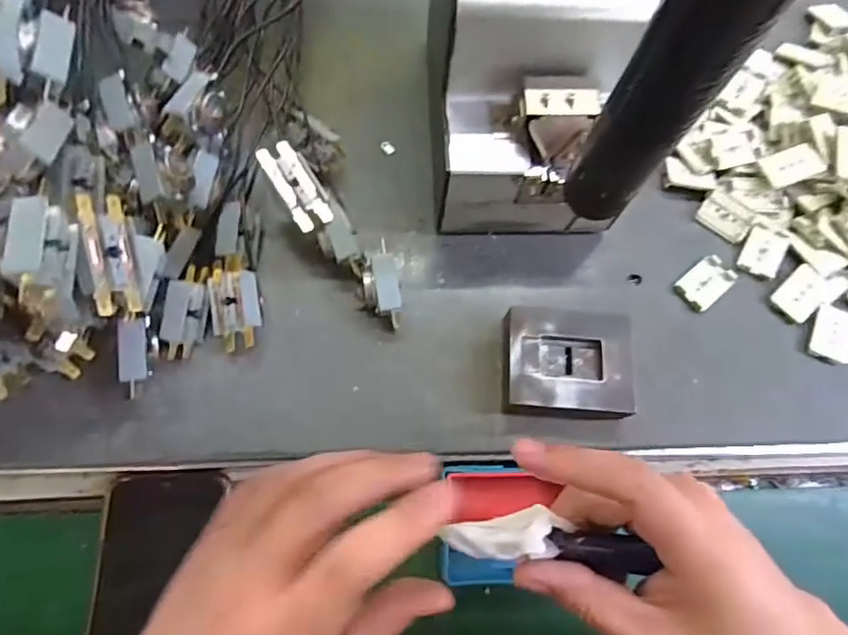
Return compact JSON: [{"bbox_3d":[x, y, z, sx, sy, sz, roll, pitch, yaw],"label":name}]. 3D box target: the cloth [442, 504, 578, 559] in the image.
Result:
[{"bbox_3d":[0.035,0.089,0.225,0.050,0.016,0.018,-8,75,2],"label":"cloth"}]

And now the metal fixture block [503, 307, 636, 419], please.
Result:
[{"bbox_3d":[0.092,0.031,0.363,0.083,0.030,0.069,3,72,-3],"label":"metal fixture block"}]

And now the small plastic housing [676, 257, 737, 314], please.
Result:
[{"bbox_3d":[0.204,-0.025,0.400,0.042,0.005,0.026,-40,79,-15],"label":"small plastic housing"}]

